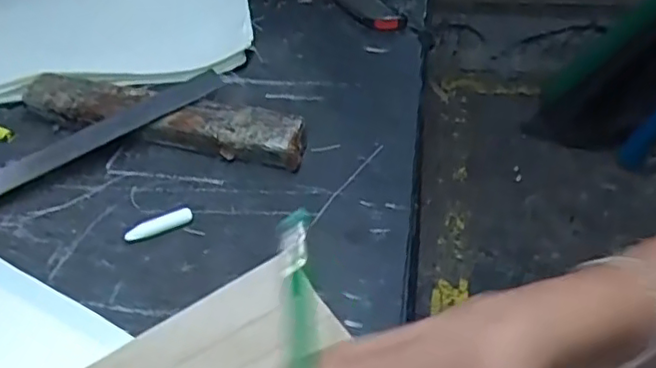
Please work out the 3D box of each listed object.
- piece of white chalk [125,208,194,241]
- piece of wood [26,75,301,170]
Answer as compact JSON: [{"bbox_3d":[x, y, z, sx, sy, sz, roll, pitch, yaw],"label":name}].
[{"bbox_3d":[-0.129,0.032,0.485,0.051,0.010,0.010,-20,47,-12],"label":"piece of white chalk"},{"bbox_3d":[-0.148,-0.056,0.557,0.270,0.032,0.044,12,49,18],"label":"piece of wood"}]

